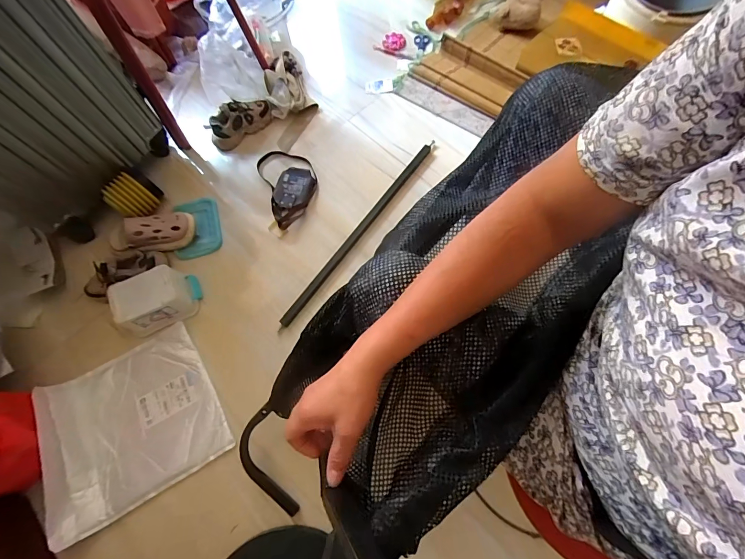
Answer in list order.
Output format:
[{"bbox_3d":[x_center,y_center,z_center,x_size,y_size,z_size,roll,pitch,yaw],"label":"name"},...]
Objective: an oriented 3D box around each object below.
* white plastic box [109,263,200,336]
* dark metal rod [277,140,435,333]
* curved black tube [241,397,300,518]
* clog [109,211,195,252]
[{"bbox_3d":[-0.531,0.045,0.867,0.175,0.097,0.126,-23,71,-6],"label":"white plastic box"},{"bbox_3d":[-0.026,-0.139,0.943,0.025,0.026,0.668,35,75,13],"label":"dark metal rod"},{"bbox_3d":[-0.227,0.381,0.739,0.100,0.035,0.223,-19,87,-5],"label":"curved black tube"},{"bbox_3d":[-0.586,-0.123,0.942,0.209,0.084,0.093,-13,70,-3],"label":"clog"}]

